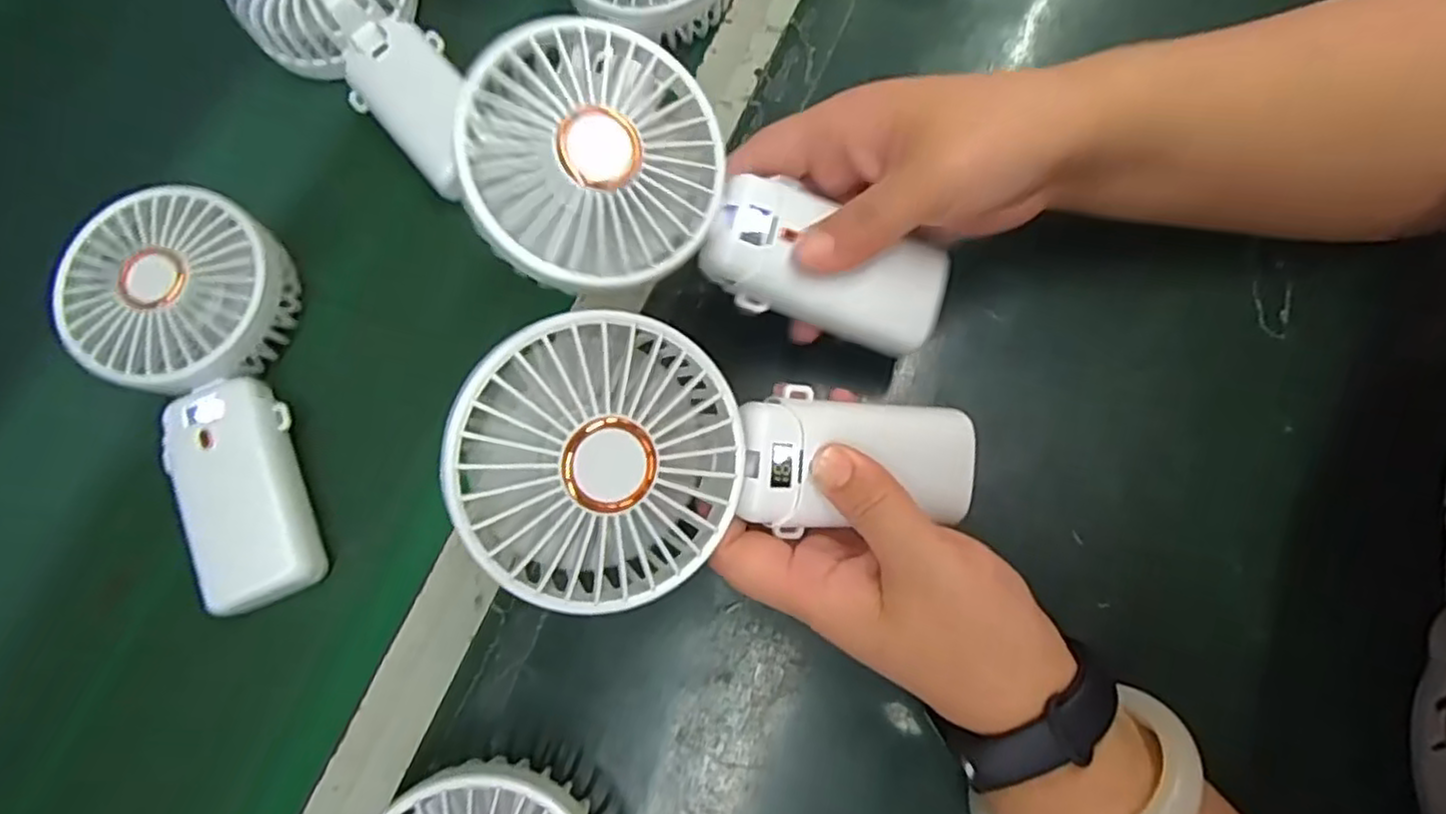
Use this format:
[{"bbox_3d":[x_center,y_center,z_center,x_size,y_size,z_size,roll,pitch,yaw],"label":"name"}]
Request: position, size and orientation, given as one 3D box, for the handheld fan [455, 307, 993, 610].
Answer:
[{"bbox_3d":[0.006,0.019,0.239,0.178,0.034,0.080,2,77,-24],"label":"handheld fan"}]

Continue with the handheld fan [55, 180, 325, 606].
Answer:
[{"bbox_3d":[-0.227,-0.002,0.313,0.089,0.044,0.186,-13,75,-3],"label":"handheld fan"}]

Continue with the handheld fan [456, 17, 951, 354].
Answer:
[{"bbox_3d":[-0.002,-0.066,0.264,0.179,0.033,0.084,20,78,-18],"label":"handheld fan"}]

